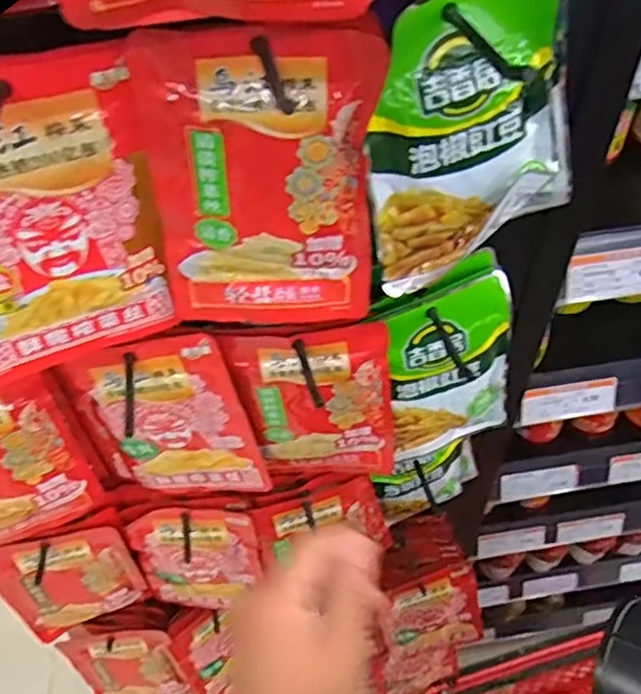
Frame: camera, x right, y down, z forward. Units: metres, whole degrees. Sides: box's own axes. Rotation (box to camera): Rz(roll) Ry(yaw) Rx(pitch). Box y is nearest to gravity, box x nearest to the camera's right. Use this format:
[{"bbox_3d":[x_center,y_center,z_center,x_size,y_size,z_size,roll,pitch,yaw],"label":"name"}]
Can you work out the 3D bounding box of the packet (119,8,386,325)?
[{"bbox_3d":[-0.030,-0.080,0.326,0.111,0.173,0.027,0,50,3],"label":"packet"}]

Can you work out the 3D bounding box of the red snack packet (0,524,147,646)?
[{"bbox_3d":[-0.216,0.205,0.562,0.108,0.138,0.026,-14,51,-9],"label":"red snack packet"}]

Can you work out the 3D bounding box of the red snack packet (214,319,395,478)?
[{"bbox_3d":[-0.002,0.044,0.464,0.110,0.163,0.018,-1,50,2],"label":"red snack packet"}]

